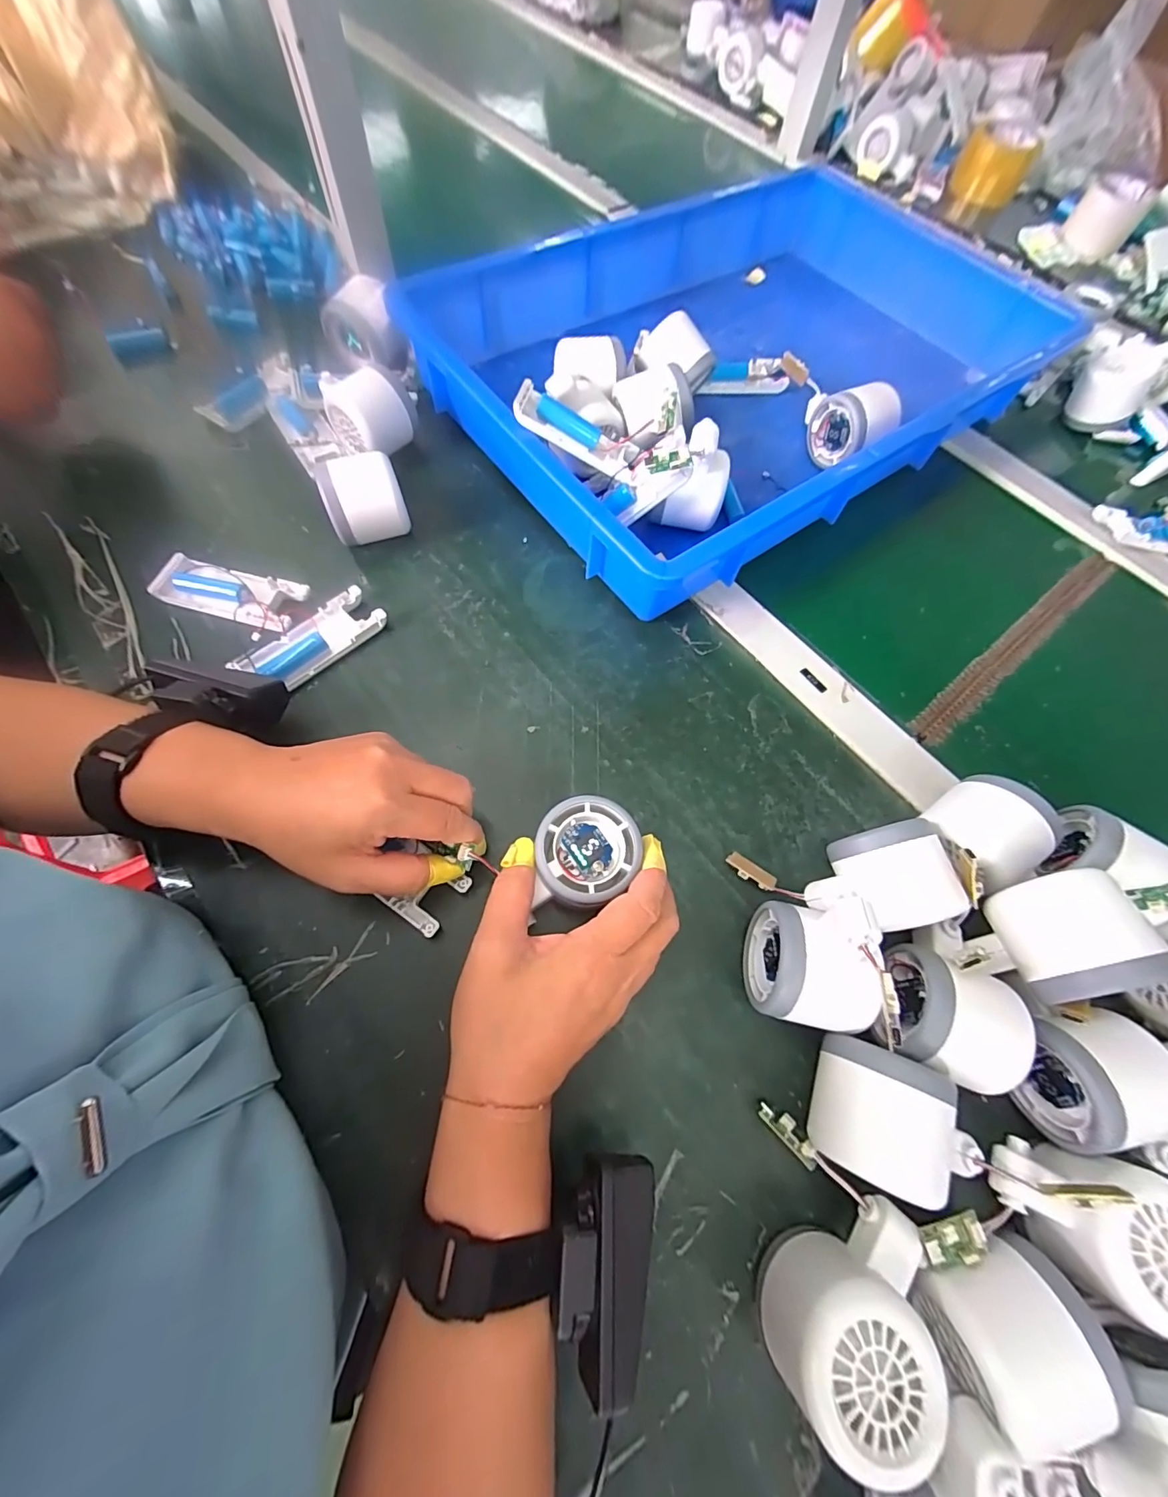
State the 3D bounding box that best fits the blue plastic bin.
[{"bbox_3d":[0.164,-0.371,0.460,0.561,0.091,0.356,-34,73,-15],"label":"blue plastic bin"}]

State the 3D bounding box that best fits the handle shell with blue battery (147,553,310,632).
[{"bbox_3d":[-0.263,-0.117,0.368,0.105,0.015,0.041,14,68,3],"label":"handle shell with blue battery"}]

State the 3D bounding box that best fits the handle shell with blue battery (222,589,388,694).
[{"bbox_3d":[-0.197,-0.076,0.358,0.102,0.015,0.042,-39,75,-16],"label":"handle shell with blue battery"}]

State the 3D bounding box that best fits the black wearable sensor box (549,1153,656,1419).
[{"bbox_3d":[0.008,0.210,0.199,0.038,0.018,0.071,12,68,2],"label":"black wearable sensor box"}]

